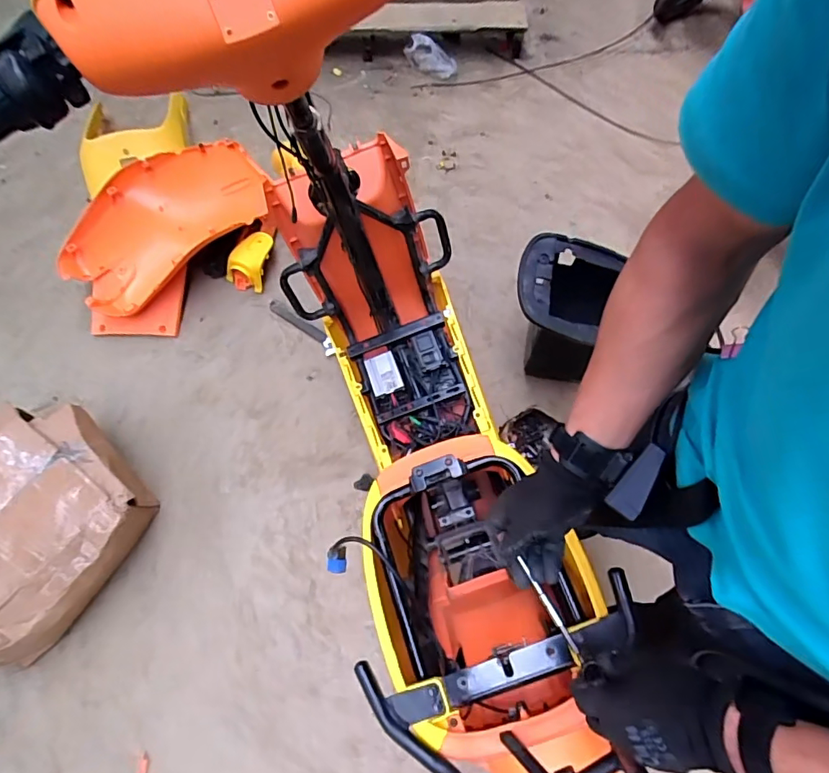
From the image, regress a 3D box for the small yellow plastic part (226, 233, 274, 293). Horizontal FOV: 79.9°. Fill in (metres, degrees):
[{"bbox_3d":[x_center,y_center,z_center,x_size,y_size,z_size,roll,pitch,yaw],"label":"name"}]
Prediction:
[{"bbox_3d":[-0.480,-0.370,1.440,0.114,0.082,0.155,12,68,4],"label":"small yellow plastic part"}]

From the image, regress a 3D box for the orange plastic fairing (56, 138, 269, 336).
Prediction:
[{"bbox_3d":[-0.672,-0.453,1.386,0.327,0.164,0.648,34,73,10],"label":"orange plastic fairing"}]

